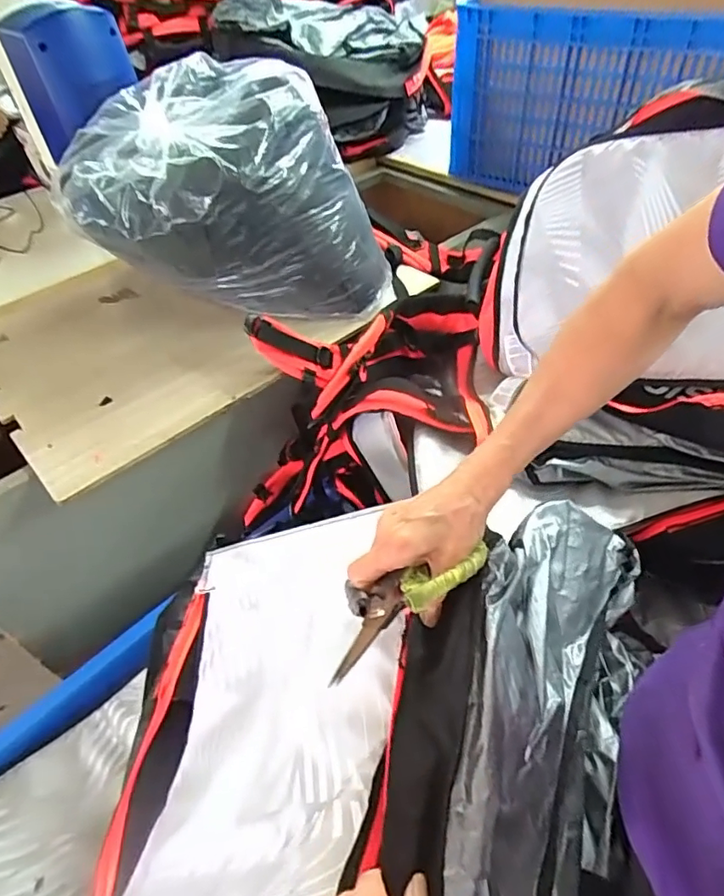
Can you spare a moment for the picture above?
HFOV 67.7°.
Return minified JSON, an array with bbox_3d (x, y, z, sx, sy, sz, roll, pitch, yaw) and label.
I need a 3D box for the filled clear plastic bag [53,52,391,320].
[{"bbox_3d":[-0.205,-0.378,0.852,0.442,0.313,0.291,-12,47,-7],"label":"filled clear plastic bag"}]

